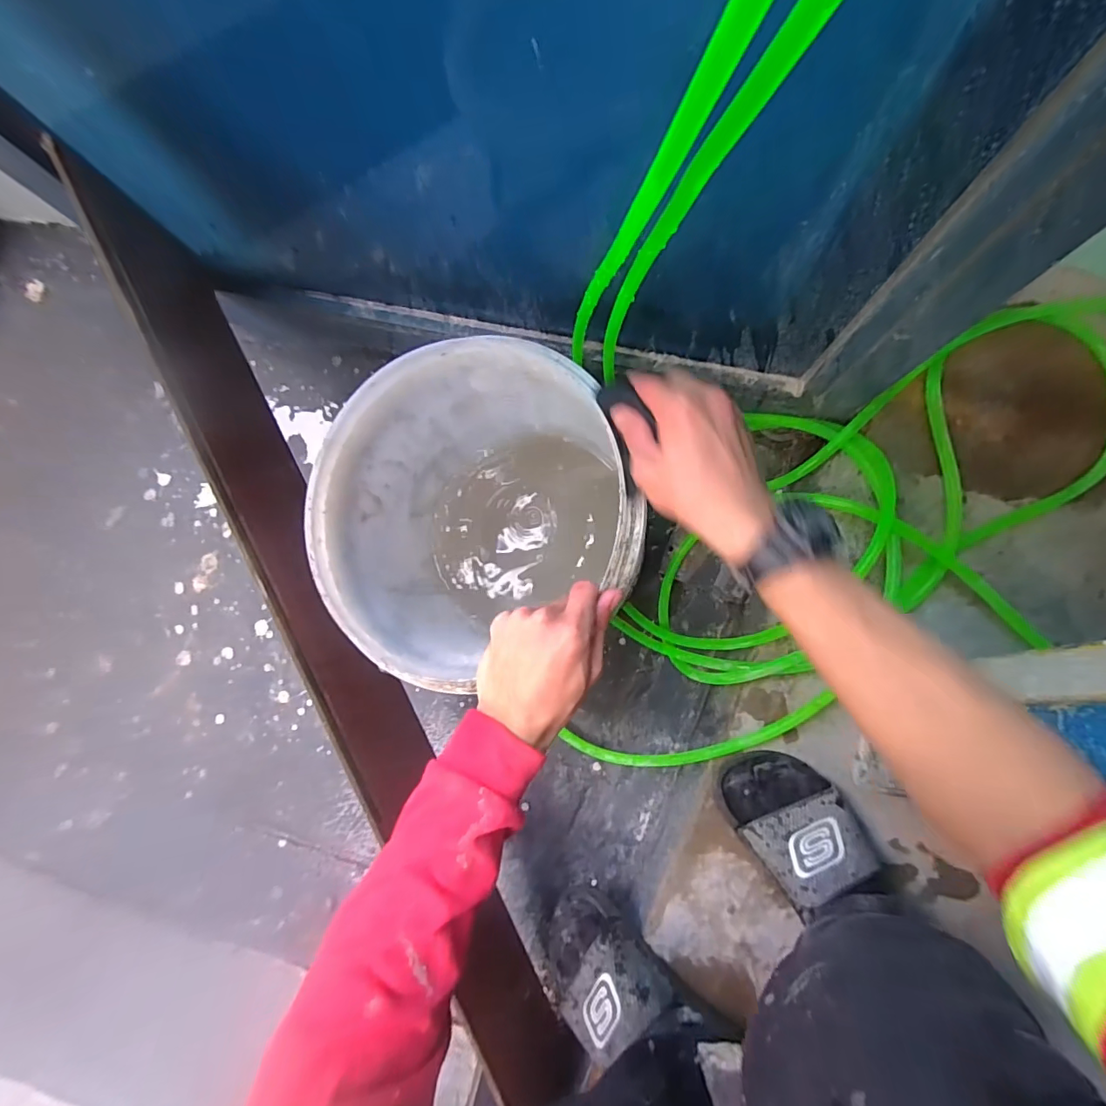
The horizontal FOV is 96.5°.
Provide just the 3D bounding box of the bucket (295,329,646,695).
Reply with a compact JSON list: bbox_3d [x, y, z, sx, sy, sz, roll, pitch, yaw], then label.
[{"bbox_3d":[-0.069,-0.029,0.527,0.263,0.273,0.262,-1,84,5],"label":"bucket"}]

